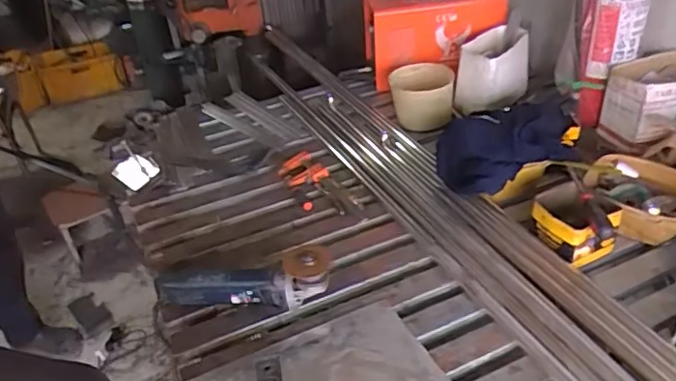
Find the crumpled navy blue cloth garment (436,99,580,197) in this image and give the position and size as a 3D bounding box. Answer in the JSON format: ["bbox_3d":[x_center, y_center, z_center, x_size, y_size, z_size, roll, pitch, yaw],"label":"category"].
[{"bbox_3d":[0.359,-0.101,1.153,0.297,0.127,0.173,-15,36,-15],"label":"crumpled navy blue cloth garment"}]

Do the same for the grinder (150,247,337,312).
[{"bbox_3d":[-0.159,0.160,0.966,0.294,0.101,0.092,-7,35,-2],"label":"grinder"}]

